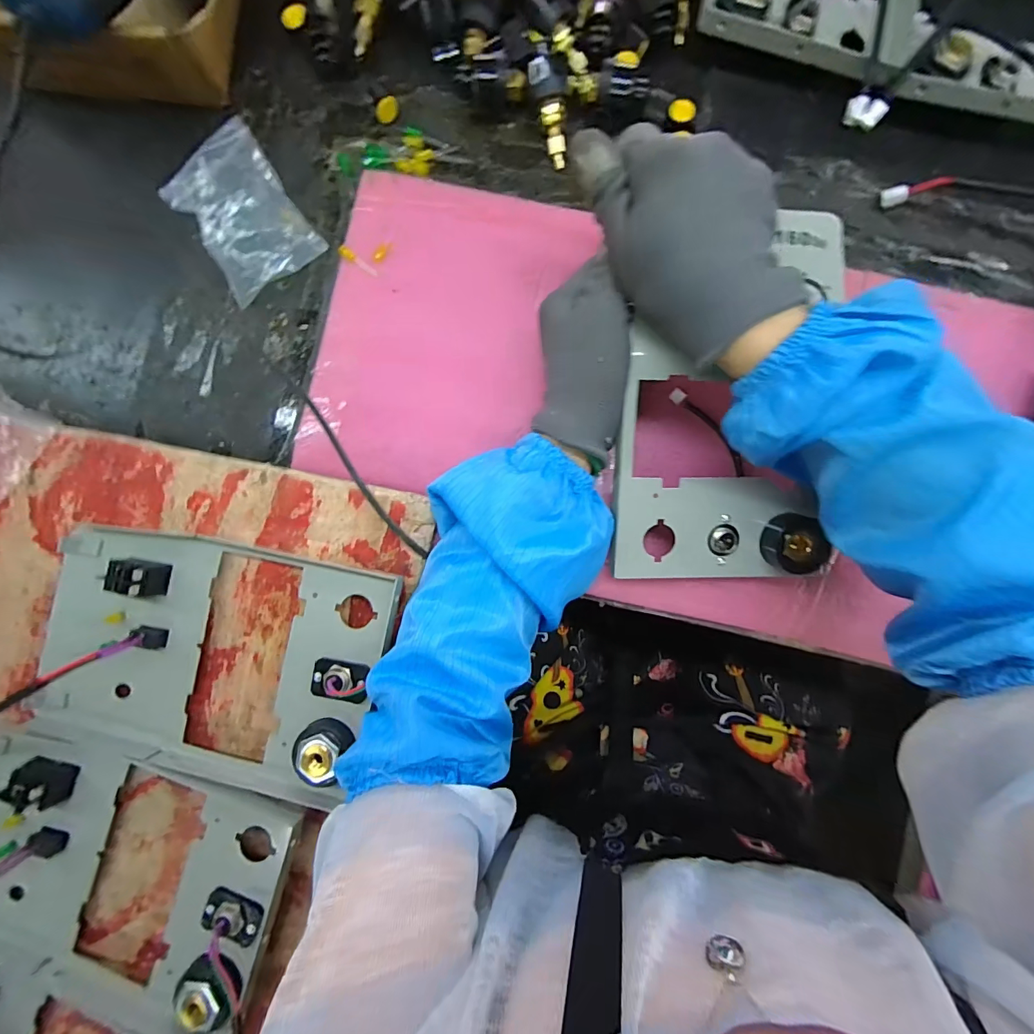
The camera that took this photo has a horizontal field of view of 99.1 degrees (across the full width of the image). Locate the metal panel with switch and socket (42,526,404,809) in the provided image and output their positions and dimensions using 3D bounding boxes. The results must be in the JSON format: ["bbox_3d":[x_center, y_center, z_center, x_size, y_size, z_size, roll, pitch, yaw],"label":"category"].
[{"bbox_3d":[-0.202,0.092,0.293,0.235,0.034,0.150,10,88,1],"label":"metal panel with switch and socket"}]

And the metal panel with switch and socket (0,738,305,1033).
[{"bbox_3d":[-0.264,0.236,0.288,0.230,0.035,0.159,10,88,1],"label":"metal panel with switch and socket"}]

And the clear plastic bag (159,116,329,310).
[{"bbox_3d":[-0.203,-0.223,0.329,0.077,0.028,0.107,-34,88,-1],"label":"clear plastic bag"}]

